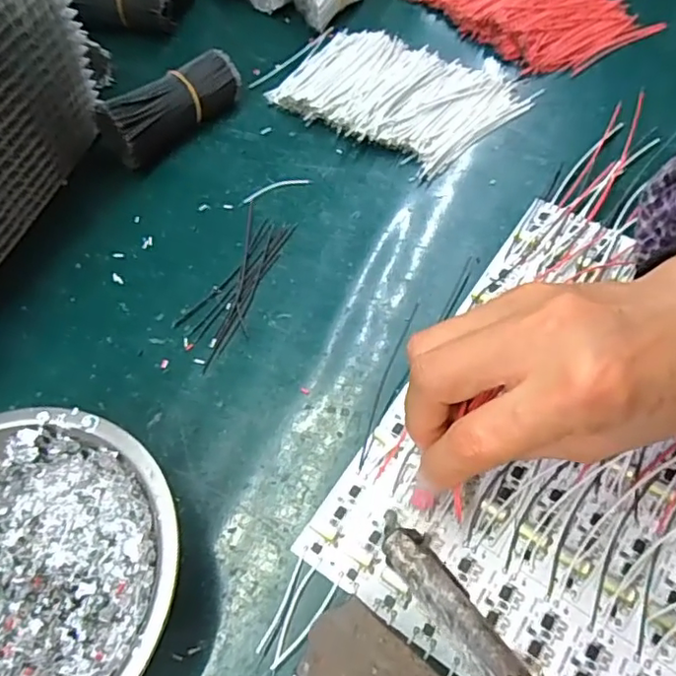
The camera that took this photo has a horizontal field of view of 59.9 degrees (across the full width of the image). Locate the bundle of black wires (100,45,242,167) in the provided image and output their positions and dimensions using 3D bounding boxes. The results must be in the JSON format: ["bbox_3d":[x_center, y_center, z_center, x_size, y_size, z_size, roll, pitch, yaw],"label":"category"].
[{"bbox_3d":[-0.100,-0.144,0.361,0.090,0.036,0.041,-30,63,-14],"label":"bundle of black wires"}]

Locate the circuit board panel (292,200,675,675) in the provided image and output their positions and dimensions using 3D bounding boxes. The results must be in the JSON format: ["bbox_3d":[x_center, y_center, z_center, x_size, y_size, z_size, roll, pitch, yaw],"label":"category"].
[{"bbox_3d":[0.125,0.050,0.252,0.193,0.014,0.224,30,66,18],"label":"circuit board panel"}]

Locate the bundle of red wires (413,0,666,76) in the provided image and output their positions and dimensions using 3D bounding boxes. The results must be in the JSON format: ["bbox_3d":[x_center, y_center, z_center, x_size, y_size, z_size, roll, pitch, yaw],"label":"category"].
[{"bbox_3d":[0.127,-0.246,0.417,0.103,0.013,0.172,-36,65,-17],"label":"bundle of red wires"}]

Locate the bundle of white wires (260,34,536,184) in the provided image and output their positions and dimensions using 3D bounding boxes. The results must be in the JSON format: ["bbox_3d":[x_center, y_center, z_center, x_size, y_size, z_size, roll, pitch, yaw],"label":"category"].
[{"bbox_3d":[0.038,-0.159,0.375,0.140,0.012,0.097,33,67,19],"label":"bundle of white wires"}]

